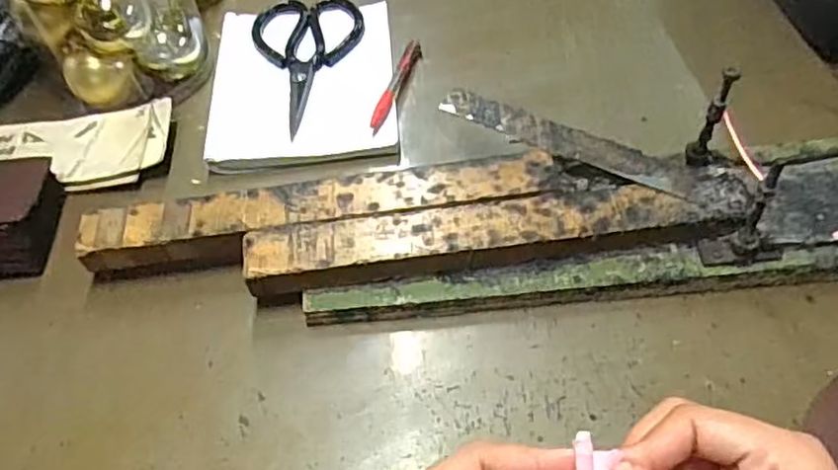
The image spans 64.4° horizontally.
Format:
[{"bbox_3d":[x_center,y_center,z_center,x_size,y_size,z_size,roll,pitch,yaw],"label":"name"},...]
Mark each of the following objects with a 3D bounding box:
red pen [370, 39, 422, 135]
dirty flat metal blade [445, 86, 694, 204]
[{"bbox_3d":[-0.018,-0.129,0.563,0.012,0.015,0.123,10,54,13],"label":"red pen"},{"bbox_3d":[0.101,-0.066,0.462,0.184,0.004,0.026,25,62,19],"label":"dirty flat metal blade"}]

